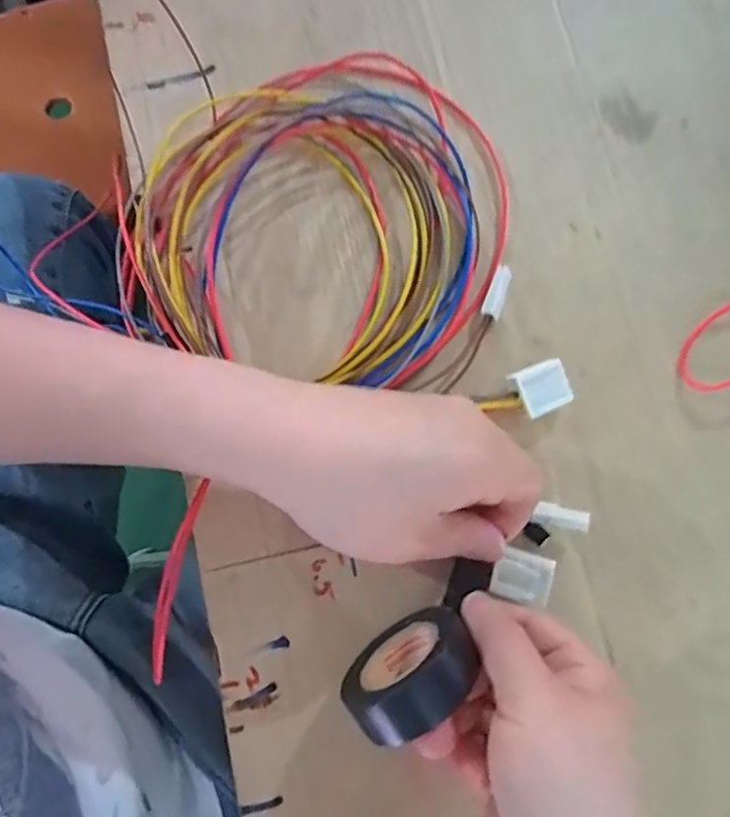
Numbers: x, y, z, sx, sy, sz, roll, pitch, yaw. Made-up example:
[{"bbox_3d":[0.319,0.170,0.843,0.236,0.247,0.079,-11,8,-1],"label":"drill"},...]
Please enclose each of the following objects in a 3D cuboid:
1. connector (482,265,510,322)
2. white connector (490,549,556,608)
[{"bbox_3d":[0.066,-0.057,0.282,0.010,0.008,0.026,22,81,5],"label":"connector"},{"bbox_3d":[0.069,0.074,0.248,0.026,0.009,0.021,14,81,3],"label":"white connector"}]

